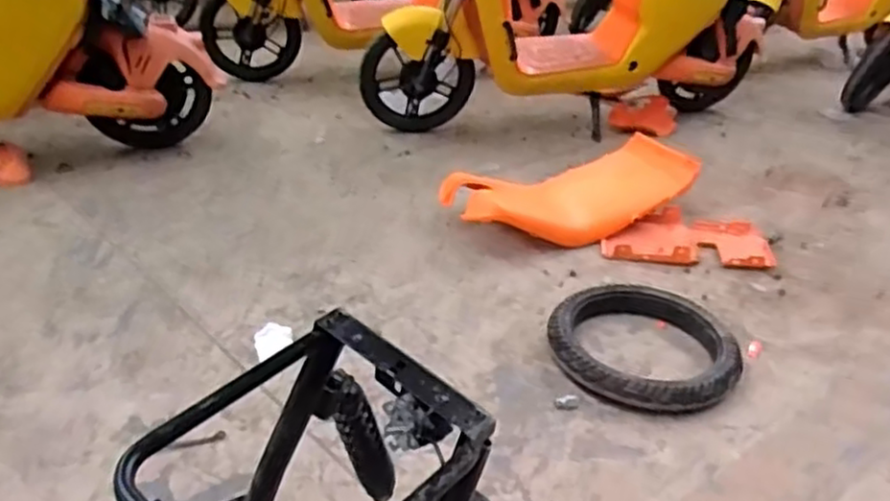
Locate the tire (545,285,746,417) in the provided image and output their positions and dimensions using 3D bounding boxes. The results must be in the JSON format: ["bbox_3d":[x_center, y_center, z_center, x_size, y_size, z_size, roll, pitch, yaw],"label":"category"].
[{"bbox_3d":[0.401,0.187,1.448,0.352,0.071,0.344,2,32,-1],"label":"tire"}]

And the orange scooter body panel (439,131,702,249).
[{"bbox_3d":[0.325,-0.148,1.868,0.630,0.188,0.247,-10,34,-21],"label":"orange scooter body panel"}]

